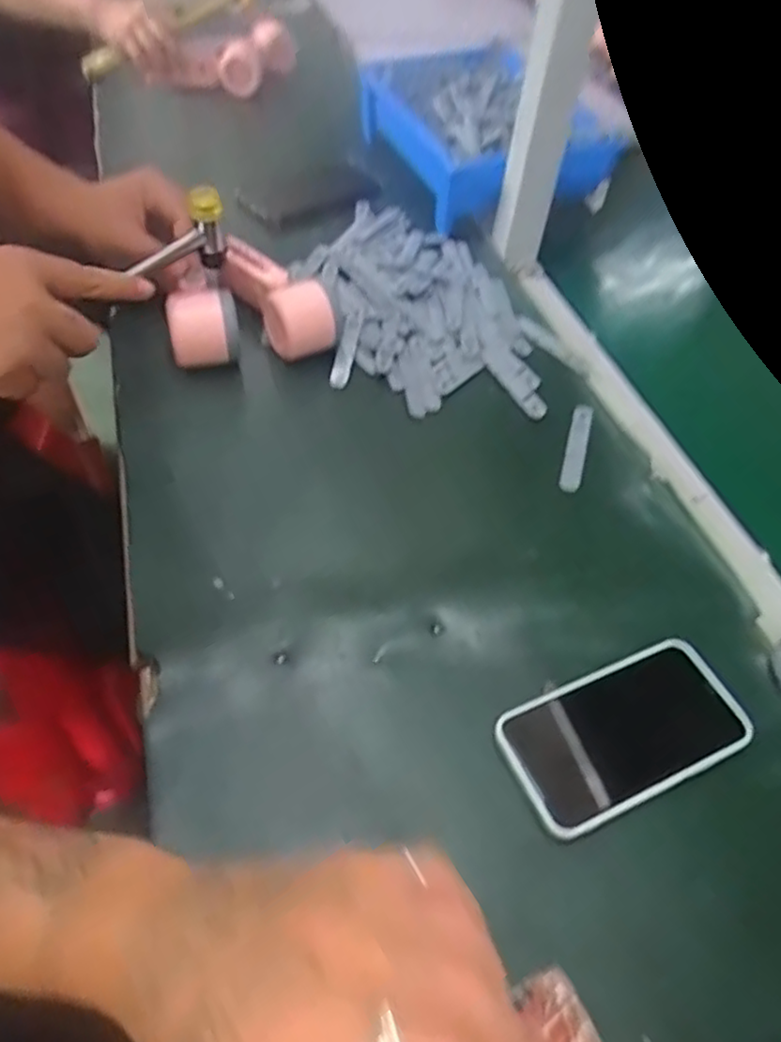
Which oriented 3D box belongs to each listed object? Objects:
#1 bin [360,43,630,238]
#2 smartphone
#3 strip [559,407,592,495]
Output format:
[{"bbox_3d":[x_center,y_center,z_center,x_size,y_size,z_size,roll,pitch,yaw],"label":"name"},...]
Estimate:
[{"bbox_3d":[0.099,-0.459,0.817,0.194,0.085,0.267,-16,53,-18],"label":"bin"},{"bbox_3d":[0.140,0.124,0.410,0.148,0.012,0.076,-18,54,-20],"label":"smartphone"},{"bbox_3d":[0.154,-0.061,0.567,0.015,0.004,0.092,16,60,5],"label":"strip"}]

